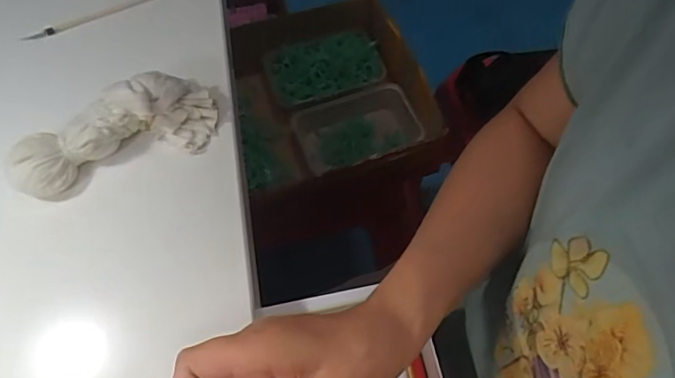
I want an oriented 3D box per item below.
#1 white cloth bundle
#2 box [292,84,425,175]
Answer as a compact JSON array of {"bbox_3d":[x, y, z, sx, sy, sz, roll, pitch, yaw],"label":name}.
[{"bbox_3d":[-0.175,-0.045,0.407,0.161,0.059,0.058,-22,61,-11],"label":"white cloth bundle"},{"bbox_3d":[0.027,-0.080,0.730,0.169,0.038,0.112,-15,60,-7],"label":"box"}]

